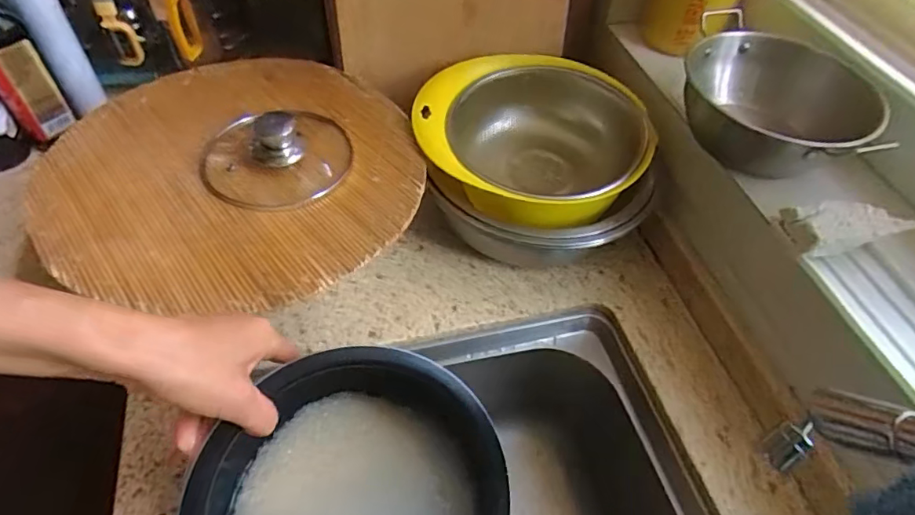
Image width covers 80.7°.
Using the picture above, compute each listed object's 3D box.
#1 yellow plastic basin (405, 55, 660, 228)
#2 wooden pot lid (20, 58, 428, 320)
[{"bbox_3d":[0.080,-0.126,0.616,0.234,0.097,0.231,2,50,-3],"label":"yellow plastic basin"},{"bbox_3d":[-0.215,-0.100,0.525,0.345,0.042,0.335,2,50,-3],"label":"wooden pot lid"}]

